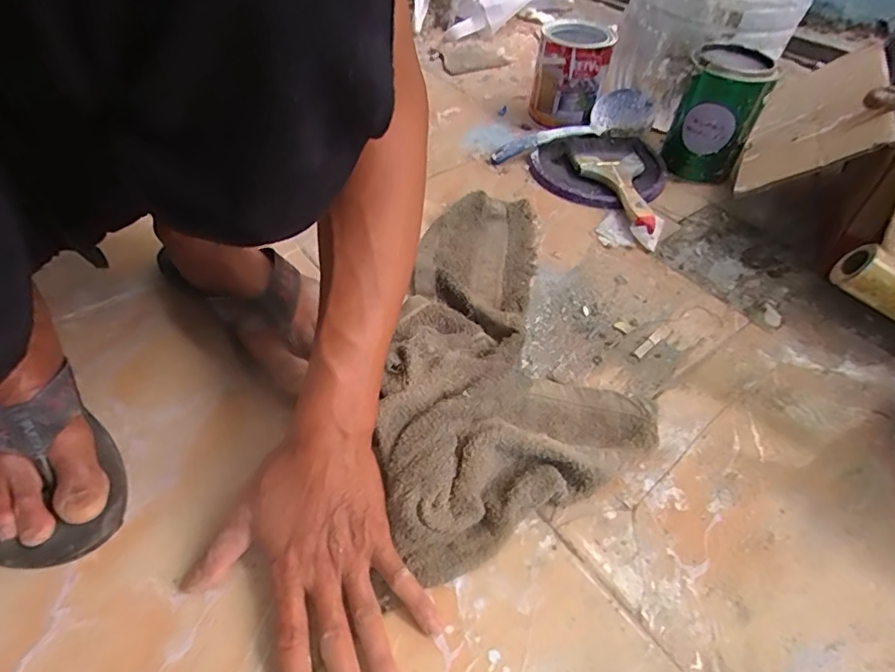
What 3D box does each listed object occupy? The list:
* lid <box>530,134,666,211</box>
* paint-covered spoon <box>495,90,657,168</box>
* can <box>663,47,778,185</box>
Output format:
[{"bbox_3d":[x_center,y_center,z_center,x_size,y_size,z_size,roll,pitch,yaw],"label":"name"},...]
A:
[{"bbox_3d":[0.211,-0.227,0.713,0.173,0.028,0.138,-17,52,-17],"label":"lid"},{"bbox_3d":[0.183,-0.283,0.740,0.241,0.055,0.080,-26,55,-24],"label":"paint-covered spoon"},{"bbox_3d":[0.350,-0.284,0.694,0.095,0.148,0.089,26,52,19],"label":"can"}]

